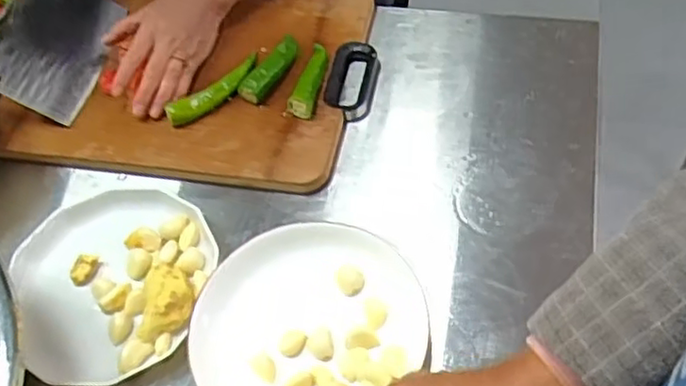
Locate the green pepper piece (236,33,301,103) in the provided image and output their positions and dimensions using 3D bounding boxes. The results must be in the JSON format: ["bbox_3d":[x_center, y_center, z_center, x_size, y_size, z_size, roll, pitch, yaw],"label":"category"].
[{"bbox_3d":[-0.078,-0.142,0.748,0.027,0.030,0.105,27,64,23],"label":"green pepper piece"}]

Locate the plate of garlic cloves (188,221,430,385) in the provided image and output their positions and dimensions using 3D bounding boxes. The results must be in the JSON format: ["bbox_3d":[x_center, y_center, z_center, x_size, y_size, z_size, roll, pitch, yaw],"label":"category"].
[{"bbox_3d":[-0.030,0.112,0.573,0.175,0.038,0.201,35,67,27],"label":"plate of garlic cloves"}]

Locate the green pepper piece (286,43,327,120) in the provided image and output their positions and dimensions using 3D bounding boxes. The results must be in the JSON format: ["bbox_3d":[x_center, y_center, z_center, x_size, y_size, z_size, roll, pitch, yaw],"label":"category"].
[{"bbox_3d":[-0.032,-0.124,0.734,0.027,0.031,0.095,13,59,16],"label":"green pepper piece"}]

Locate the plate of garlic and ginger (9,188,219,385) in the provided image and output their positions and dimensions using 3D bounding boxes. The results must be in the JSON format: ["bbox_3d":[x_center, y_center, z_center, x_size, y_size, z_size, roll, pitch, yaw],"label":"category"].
[{"bbox_3d":[-0.223,0.076,0.626,0.183,0.033,0.193,6,57,12],"label":"plate of garlic and ginger"}]

